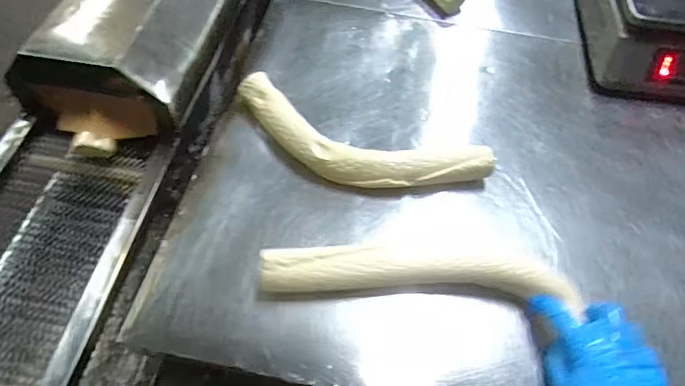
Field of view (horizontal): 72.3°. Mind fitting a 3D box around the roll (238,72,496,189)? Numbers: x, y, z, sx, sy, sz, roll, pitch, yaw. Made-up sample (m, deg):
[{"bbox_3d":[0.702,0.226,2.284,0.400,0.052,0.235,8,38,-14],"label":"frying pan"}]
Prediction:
[{"bbox_3d":[0.009,-0.061,0.602,0.348,0.055,0.099,22,60,11],"label":"roll"}]

